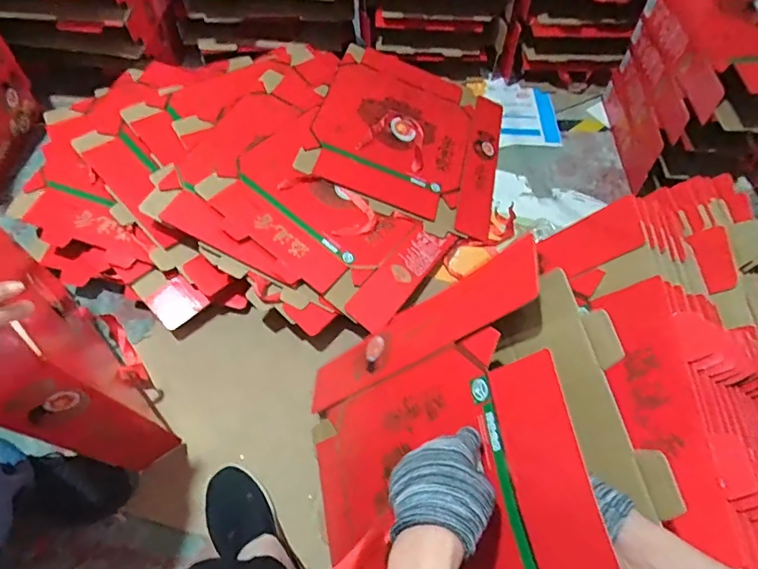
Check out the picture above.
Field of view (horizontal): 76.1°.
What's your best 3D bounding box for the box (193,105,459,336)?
[{"bbox_3d":[-0.096,-0.135,0.961,0.434,0.016,0.299,42,59,8],"label":"box"}]

